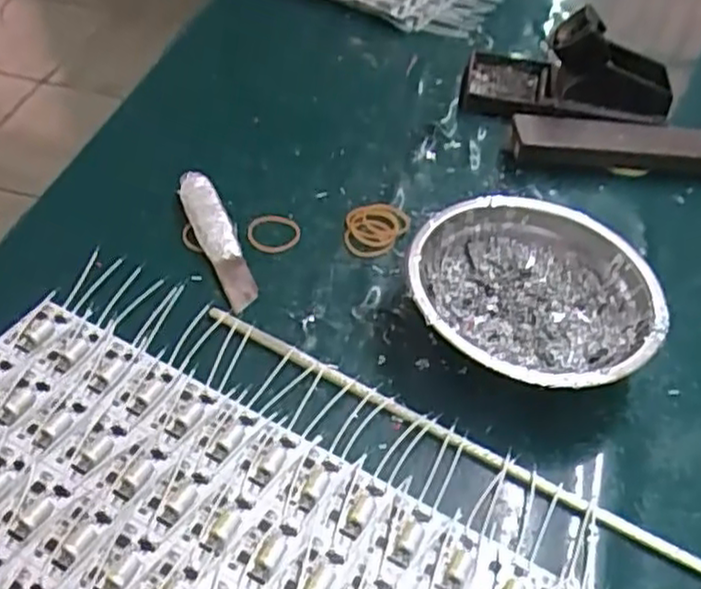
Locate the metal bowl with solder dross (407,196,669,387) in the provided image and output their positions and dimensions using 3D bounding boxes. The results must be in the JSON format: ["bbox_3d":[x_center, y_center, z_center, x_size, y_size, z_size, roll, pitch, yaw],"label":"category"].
[{"bbox_3d":[0.091,0.007,0.376,0.123,0.048,0.115,3,46,-4],"label":"metal bowl with solder dross"}]

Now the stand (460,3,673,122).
[{"bbox_3d":[0.158,-0.159,0.514,0.132,0.077,0.073,2,46,-5],"label":"stand"}]

